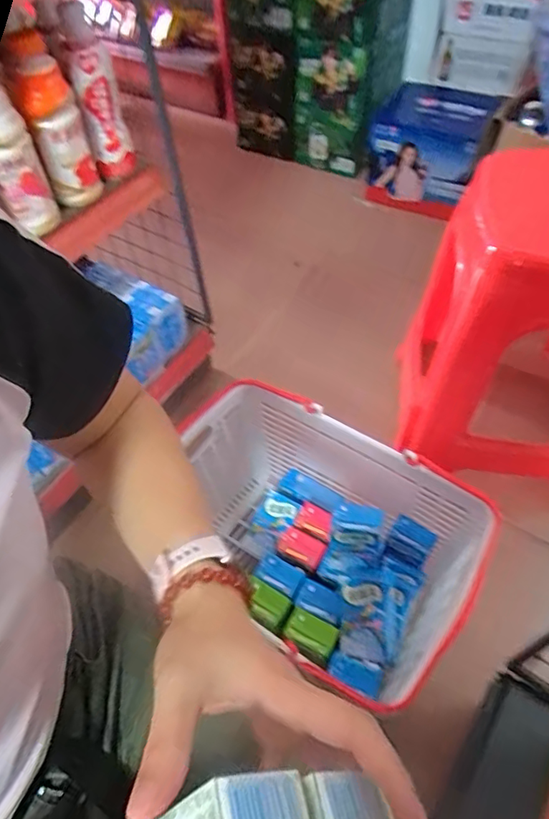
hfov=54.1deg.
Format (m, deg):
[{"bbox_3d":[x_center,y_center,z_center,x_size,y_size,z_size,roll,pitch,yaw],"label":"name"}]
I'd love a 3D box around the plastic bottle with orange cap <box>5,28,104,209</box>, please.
[{"bbox_3d":[-0.273,-0.354,0.676,0.063,0.180,0.050,-15,53,-7],"label":"plastic bottle with orange cap"}]

